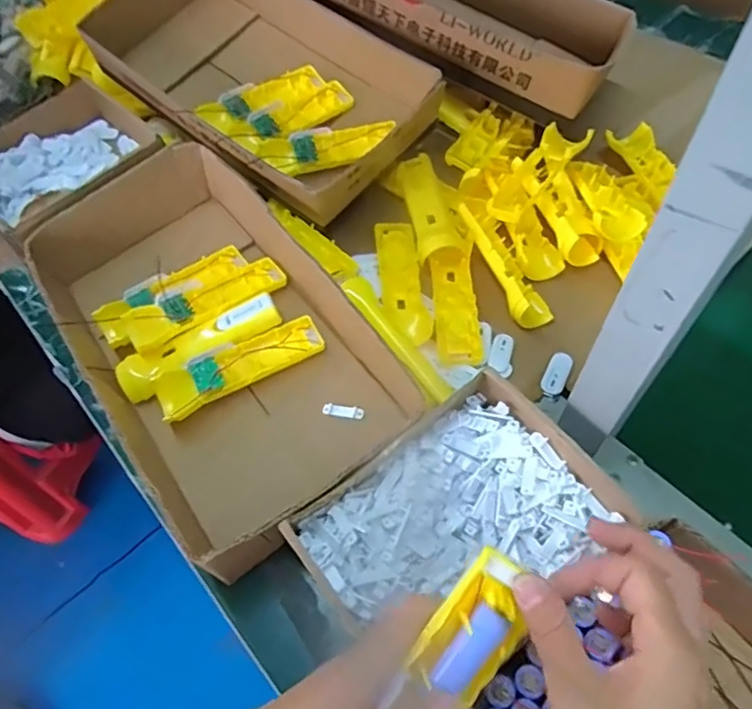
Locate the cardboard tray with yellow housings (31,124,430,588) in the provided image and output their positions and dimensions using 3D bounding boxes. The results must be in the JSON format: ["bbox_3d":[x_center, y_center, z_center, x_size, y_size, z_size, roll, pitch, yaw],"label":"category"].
[{"bbox_3d":[-0.183,-0.040,0.584,0.240,0.096,0.393,-34,60,-17],"label":"cardboard tray with yellow housings"}]

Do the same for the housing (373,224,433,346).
[{"bbox_3d":[0.026,-0.080,0.592,0.045,0.018,0.161,-8,55,0],"label":"housing"}]

